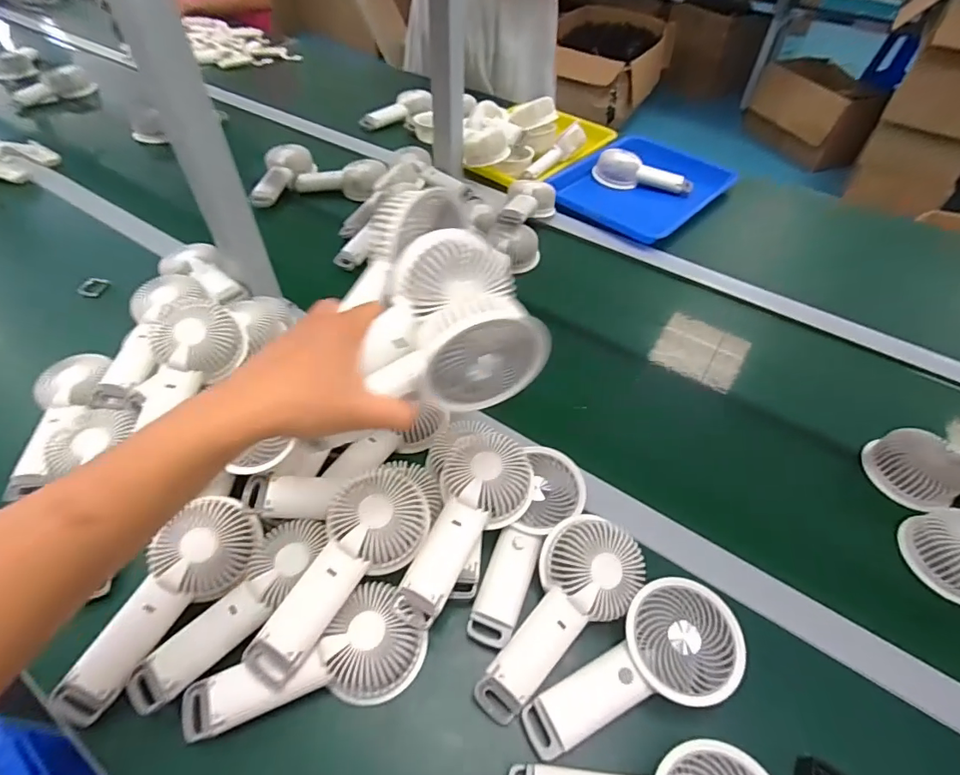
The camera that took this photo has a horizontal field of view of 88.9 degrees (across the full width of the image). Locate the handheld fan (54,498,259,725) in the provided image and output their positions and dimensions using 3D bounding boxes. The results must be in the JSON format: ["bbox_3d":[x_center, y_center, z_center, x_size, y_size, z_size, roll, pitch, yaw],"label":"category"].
[{"bbox_3d":[-0.270,0.175,0.406,0.072,0.050,0.185,30,55,20],"label":"handheld fan"}]

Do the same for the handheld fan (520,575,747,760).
[{"bbox_3d":[0.124,0.226,0.389,0.181,0.036,0.085,-22,55,-20],"label":"handheld fan"}]

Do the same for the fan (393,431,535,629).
[{"bbox_3d":[-0.016,0.121,0.436,0.080,0.050,0.169,23,53,16],"label":"fan"}]

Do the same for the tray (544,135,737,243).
[{"bbox_3d":[0.300,-0.386,0.914,0.259,0.039,0.325,37,57,25],"label":"tray"}]

